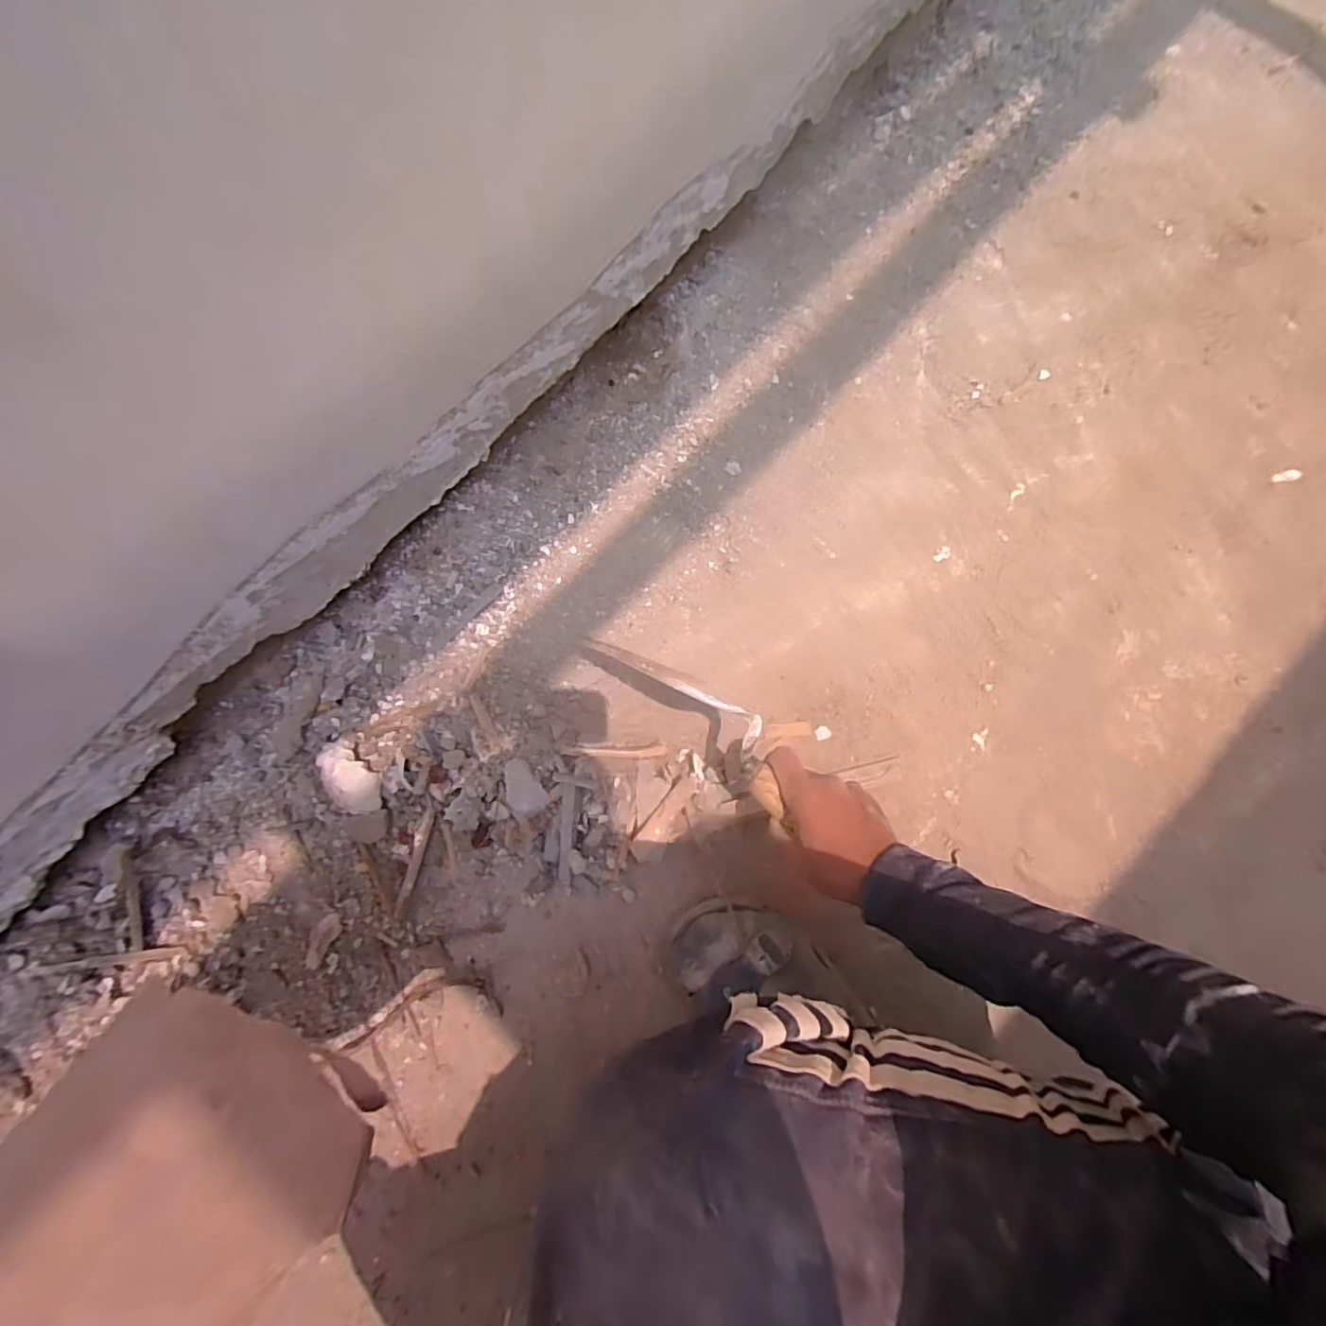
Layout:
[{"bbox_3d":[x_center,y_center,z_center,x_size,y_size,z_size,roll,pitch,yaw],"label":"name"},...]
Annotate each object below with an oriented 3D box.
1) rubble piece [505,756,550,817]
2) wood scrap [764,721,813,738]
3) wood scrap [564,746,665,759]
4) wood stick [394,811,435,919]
[{"bbox_3d":[-0.127,0.113,0.532,0.029,0.017,0.051,-31,82,-8],"label":"rubble piece"},{"bbox_3d":[0.127,0.068,0.595,0.048,0.004,0.014,-4,81,-2],"label":"wood scrap"},{"bbox_3d":[-0.044,0.082,0.543,0.099,0.014,0.011,4,80,-23],"label":"wood scrap"},{"bbox_3d":[-0.238,0.191,0.562,0.012,0.009,0.100,16,81,1],"label":"wood stick"}]

